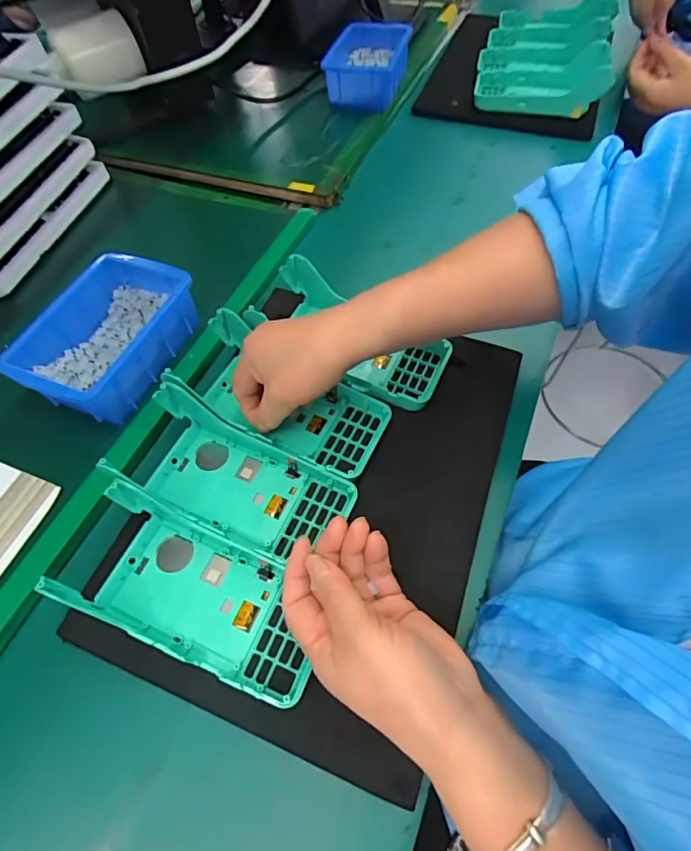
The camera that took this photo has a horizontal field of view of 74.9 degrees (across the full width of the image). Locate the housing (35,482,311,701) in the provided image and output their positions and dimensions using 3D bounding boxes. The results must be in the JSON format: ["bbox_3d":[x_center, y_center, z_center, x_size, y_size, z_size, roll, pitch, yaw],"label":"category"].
[{"bbox_3d":[-0.099,0.110,0.298,0.170,0.027,0.078,20,61,13],"label":"housing"}]

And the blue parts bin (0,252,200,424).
[{"bbox_3d":[-0.209,-0.078,0.400,0.115,0.057,0.156,21,62,16],"label":"blue parts bin"}]

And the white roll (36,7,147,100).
[{"bbox_3d":[-0.329,-0.474,0.583,0.123,0.063,0.063,-32,63,-17],"label":"white roll"}]

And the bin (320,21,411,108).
[{"bbox_3d":[0.033,-0.524,0.662,0.106,0.054,0.157,10,59,10],"label":"bin"}]

